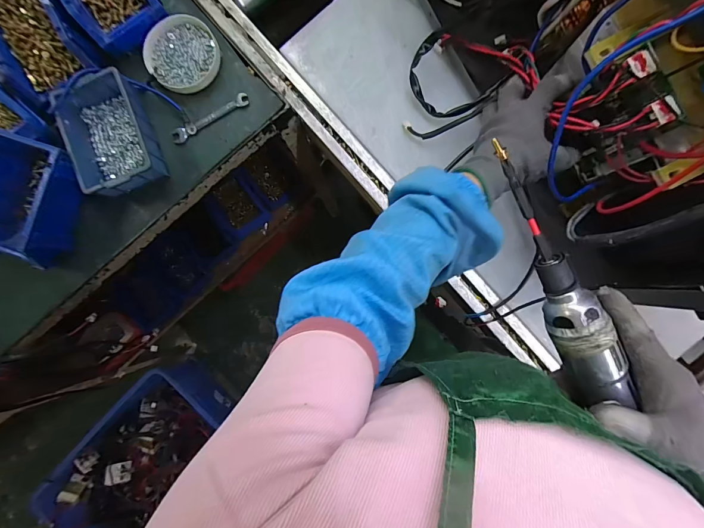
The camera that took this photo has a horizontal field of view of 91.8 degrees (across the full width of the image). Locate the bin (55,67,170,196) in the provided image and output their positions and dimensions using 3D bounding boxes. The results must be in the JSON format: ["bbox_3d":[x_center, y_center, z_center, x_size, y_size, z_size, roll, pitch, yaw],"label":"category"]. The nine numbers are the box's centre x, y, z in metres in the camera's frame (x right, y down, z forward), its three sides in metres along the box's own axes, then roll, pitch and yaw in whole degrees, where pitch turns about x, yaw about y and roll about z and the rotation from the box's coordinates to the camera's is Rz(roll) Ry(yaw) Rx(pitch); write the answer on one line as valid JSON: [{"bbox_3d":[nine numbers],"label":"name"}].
[{"bbox_3d":[-0.336,-0.179,0.481,0.106,0.050,0.156,-20,88,3],"label":"bin"}]

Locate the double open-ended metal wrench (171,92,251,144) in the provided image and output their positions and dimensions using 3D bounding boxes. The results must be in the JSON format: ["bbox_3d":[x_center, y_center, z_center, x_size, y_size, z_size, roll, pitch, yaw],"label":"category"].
[{"bbox_3d":[-0.205,-0.210,0.493,0.121,0.007,0.022,-28,87,2],"label":"double open-ended metal wrench"}]

